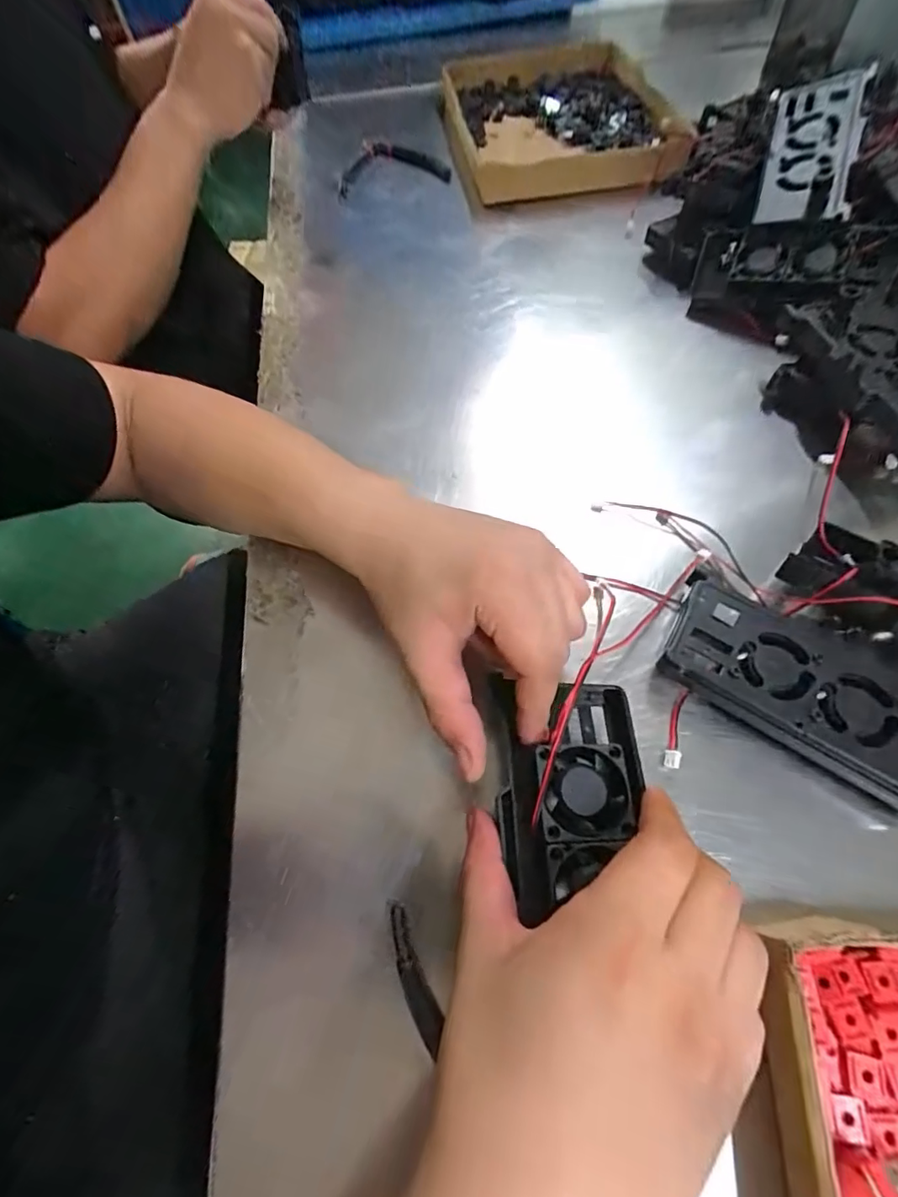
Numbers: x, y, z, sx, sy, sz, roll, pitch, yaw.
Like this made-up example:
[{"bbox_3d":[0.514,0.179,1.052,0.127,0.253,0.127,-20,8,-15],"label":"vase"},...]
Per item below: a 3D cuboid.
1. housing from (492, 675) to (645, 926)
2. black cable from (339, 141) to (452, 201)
[{"bbox_3d":[0.055,0.086,0.236,0.062,0.025,0.100,1,61,5],"label":"housing"},{"bbox_3d":[-0.060,-0.524,0.611,0.131,0.018,0.127,2,61,5],"label":"black cable"}]

